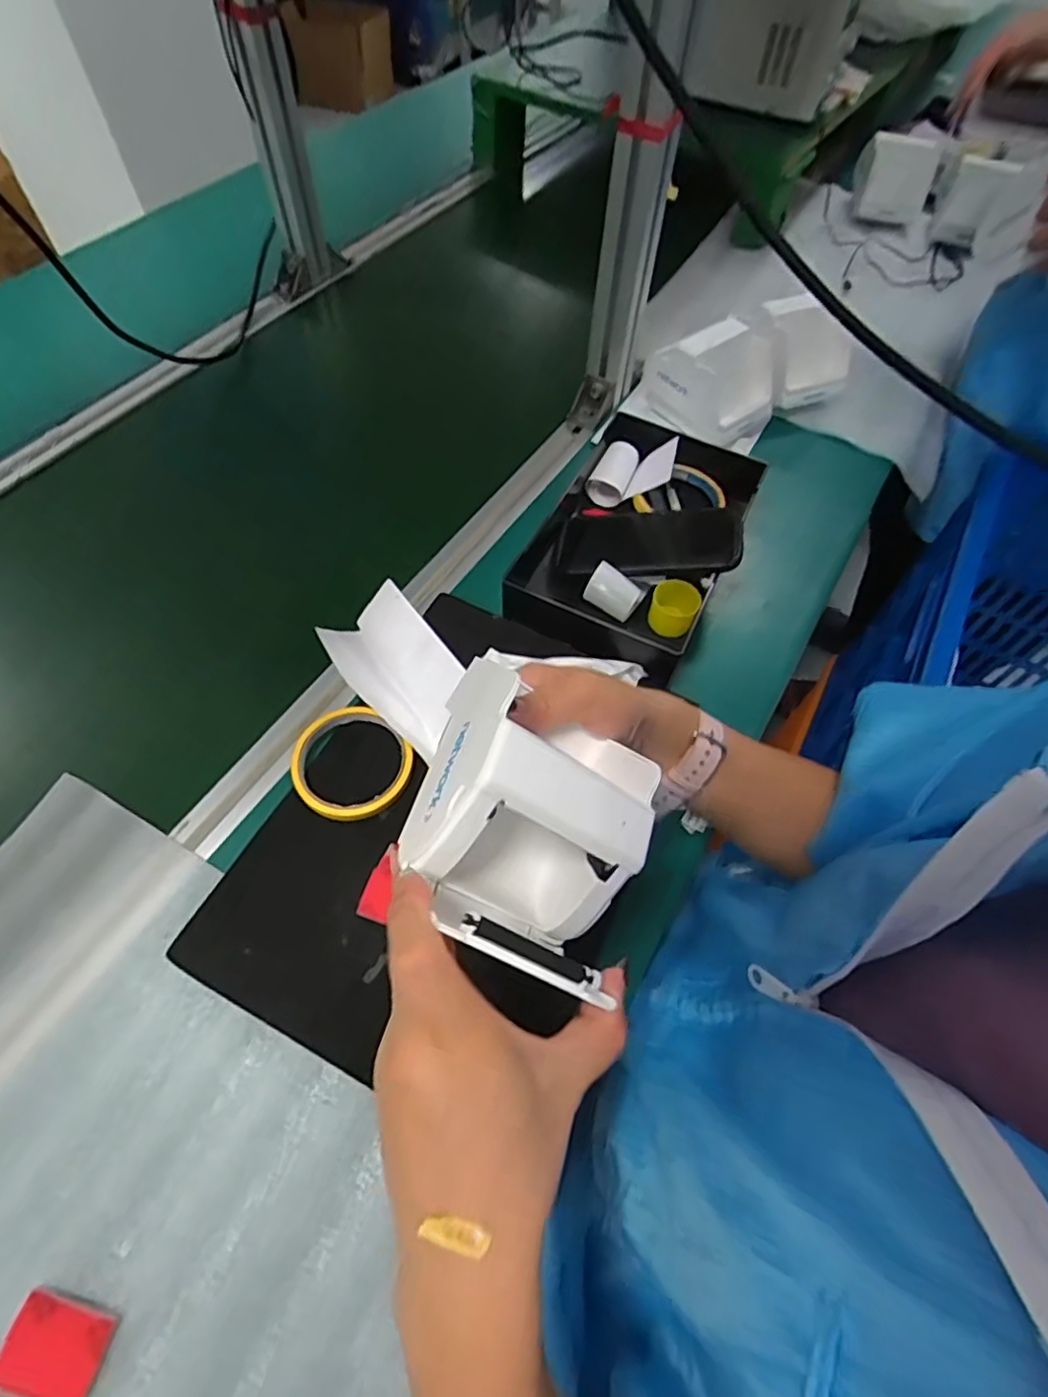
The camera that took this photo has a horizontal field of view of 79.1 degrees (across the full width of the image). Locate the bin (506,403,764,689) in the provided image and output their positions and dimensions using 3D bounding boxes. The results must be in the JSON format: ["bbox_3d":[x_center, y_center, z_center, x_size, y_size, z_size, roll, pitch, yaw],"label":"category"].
[{"bbox_3d":[0.104,-0.148,0.588,0.175,0.059,0.256,26,62,12],"label":"bin"}]

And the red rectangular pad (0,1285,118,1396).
[{"bbox_3d":[-0.236,0.328,0.319,0.048,0.009,0.036,16,60,6],"label":"red rectangular pad"}]

